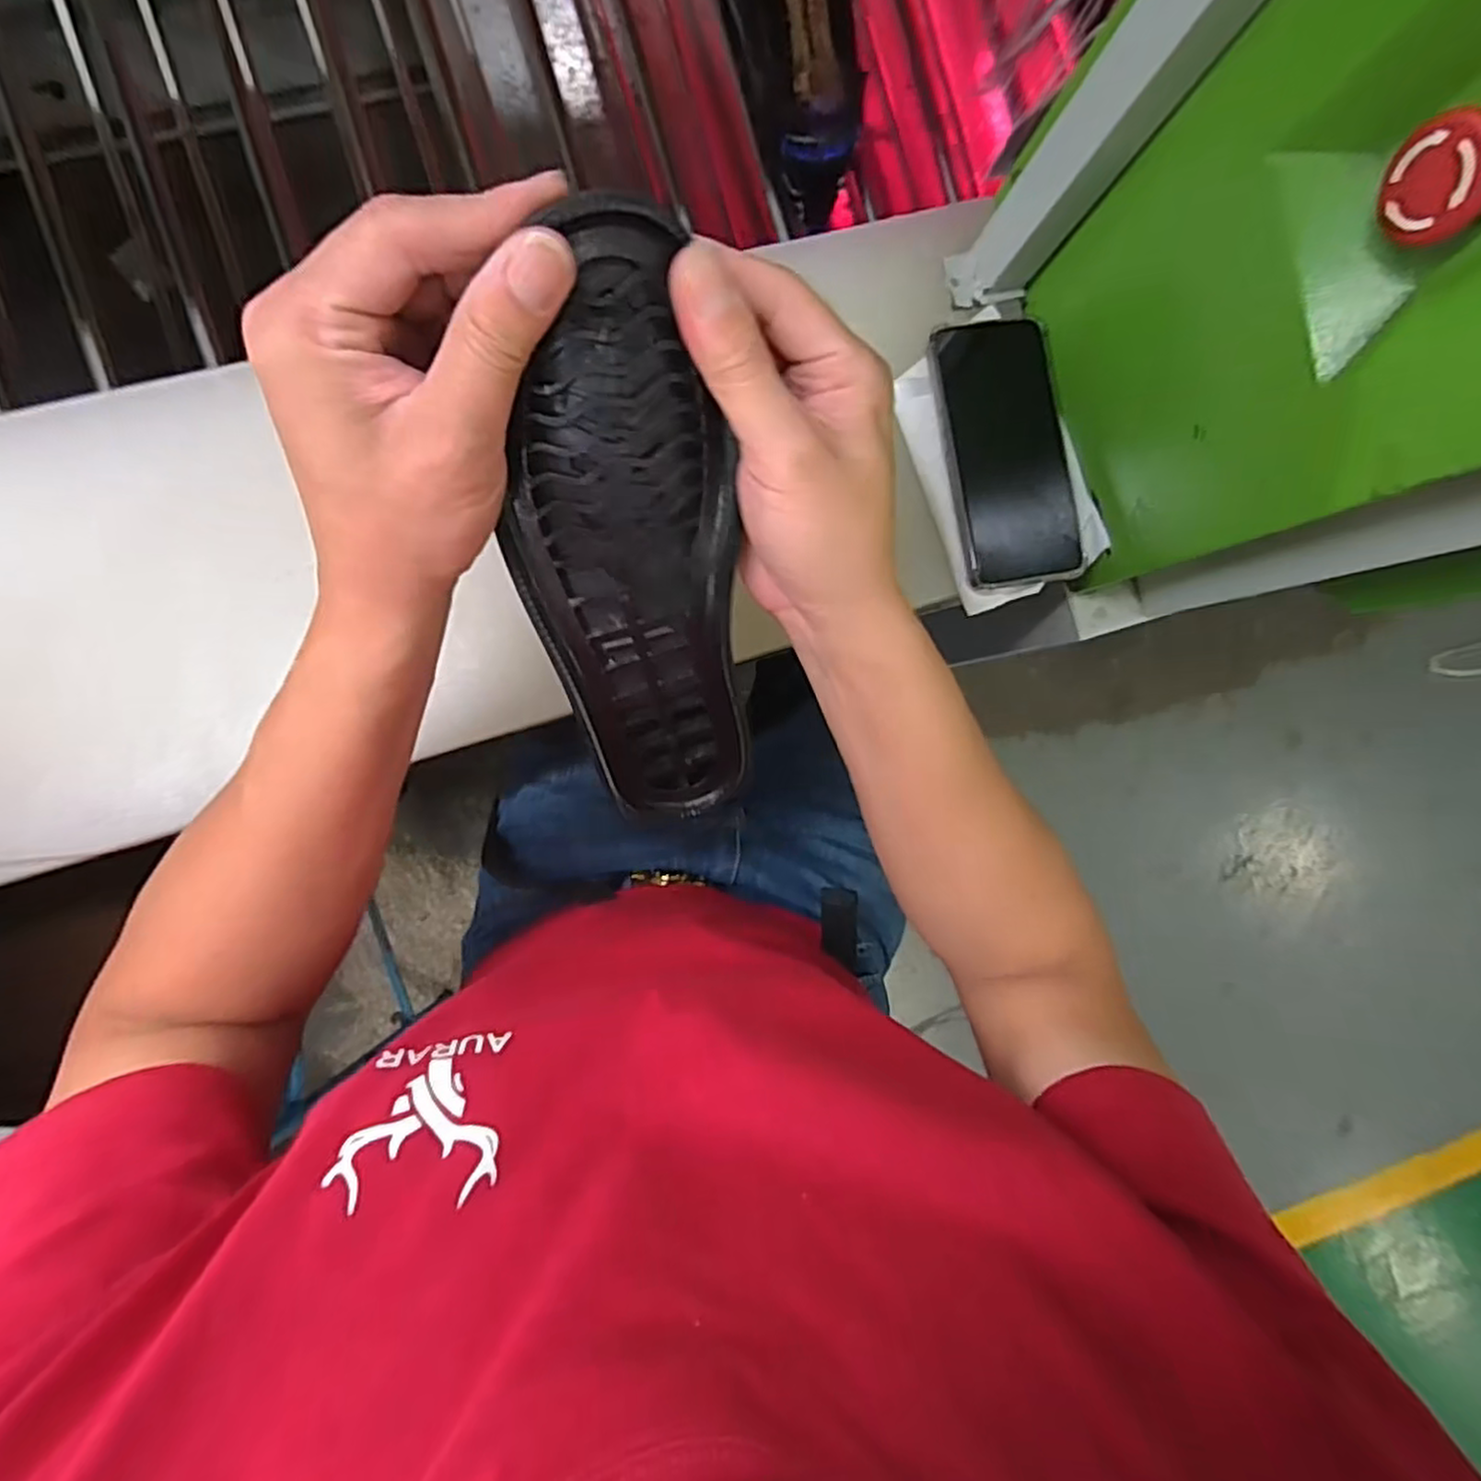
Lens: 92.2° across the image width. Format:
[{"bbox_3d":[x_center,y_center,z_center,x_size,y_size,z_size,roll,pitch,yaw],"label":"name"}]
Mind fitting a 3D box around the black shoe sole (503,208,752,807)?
[{"bbox_3d":[-0.043,-0.060,0.294,0.084,0.016,0.252,-10,128,-7],"label":"black shoe sole"}]

